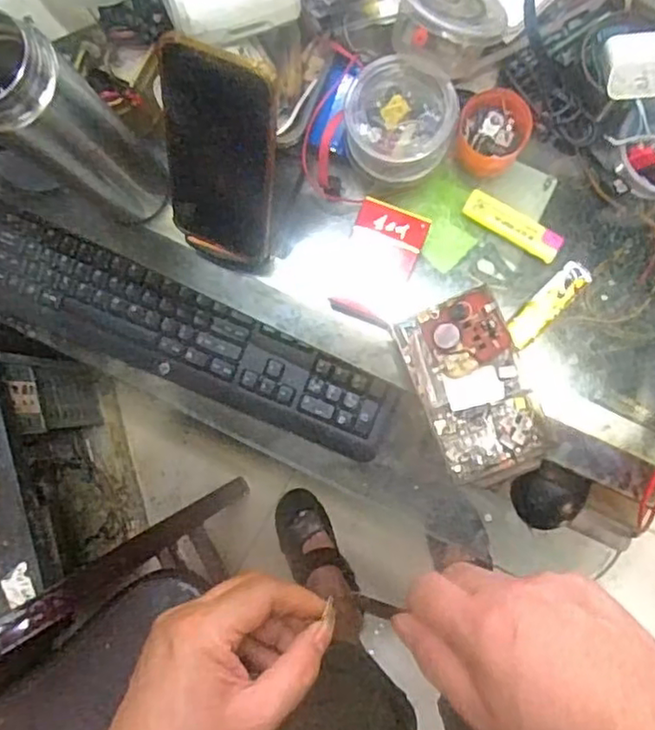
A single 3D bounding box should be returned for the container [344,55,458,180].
[{"bbox_3d":[0.054,-0.179,0.478,0.077,0.051,0.073,0,87,5],"label":"container"}]

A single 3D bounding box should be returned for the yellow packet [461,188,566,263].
[{"bbox_3d":[0.147,-0.110,0.516,0.081,0.009,0.023,34,90,6],"label":"yellow packet"}]

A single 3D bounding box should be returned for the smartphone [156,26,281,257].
[{"bbox_3d":[-0.077,-0.146,0.456,0.086,0.167,0.016,27,58,8],"label":"smartphone"}]

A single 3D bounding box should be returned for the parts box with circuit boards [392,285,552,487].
[{"bbox_3d":[0.112,0.018,0.501,0.079,0.043,0.140,-22,85,3],"label":"parts box with circuit boards"}]

